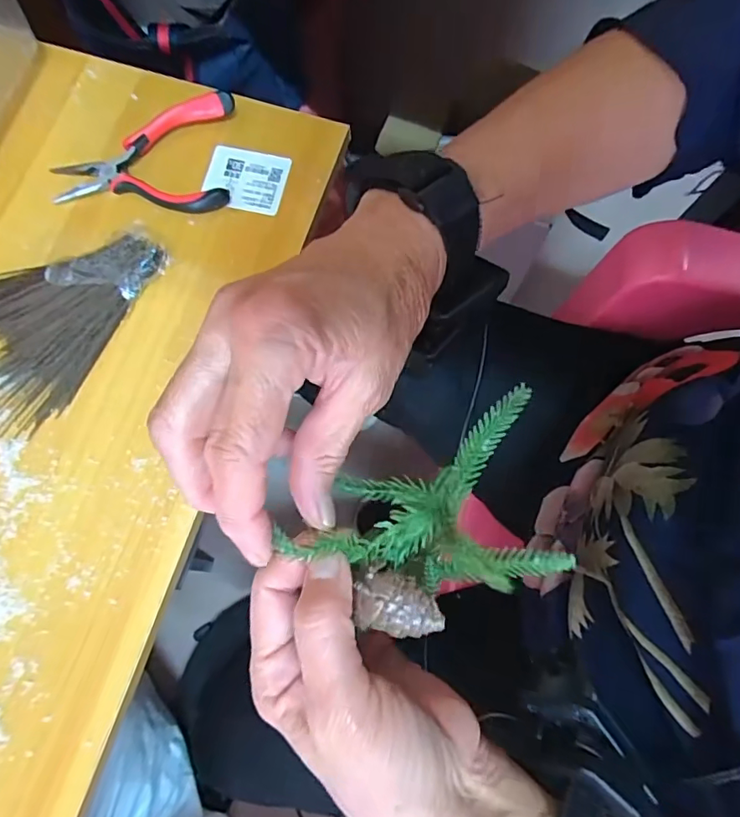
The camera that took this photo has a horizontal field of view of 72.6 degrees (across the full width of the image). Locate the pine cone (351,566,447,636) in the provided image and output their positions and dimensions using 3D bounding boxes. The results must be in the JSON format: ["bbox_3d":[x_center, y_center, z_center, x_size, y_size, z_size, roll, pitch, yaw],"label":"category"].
[{"bbox_3d":[0.011,0.072,0.186,0.034,0.014,0.020,11,77,3],"label":"pine cone"}]

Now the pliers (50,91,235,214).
[{"bbox_3d":[-0.164,-0.183,0.364,0.124,0.021,0.082,-1,77,0],"label":"pliers"}]

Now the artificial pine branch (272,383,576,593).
[{"bbox_3d":[0.029,0.047,0.202,0.113,0.034,0.070,-27,78,-6],"label":"artificial pine branch"}]

